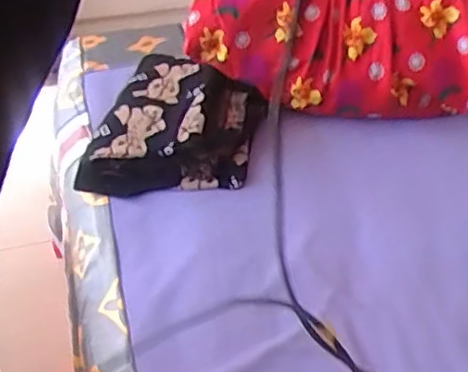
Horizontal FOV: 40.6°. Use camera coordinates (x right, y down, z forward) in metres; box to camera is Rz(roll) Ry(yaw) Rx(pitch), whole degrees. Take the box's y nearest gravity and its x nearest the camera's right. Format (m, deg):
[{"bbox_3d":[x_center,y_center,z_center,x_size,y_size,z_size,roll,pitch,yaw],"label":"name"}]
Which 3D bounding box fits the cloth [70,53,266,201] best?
[{"bbox_3d":[-0.100,-0.100,1.120,0.267,0.102,0.298,16,51,14],"label":"cloth"}]

